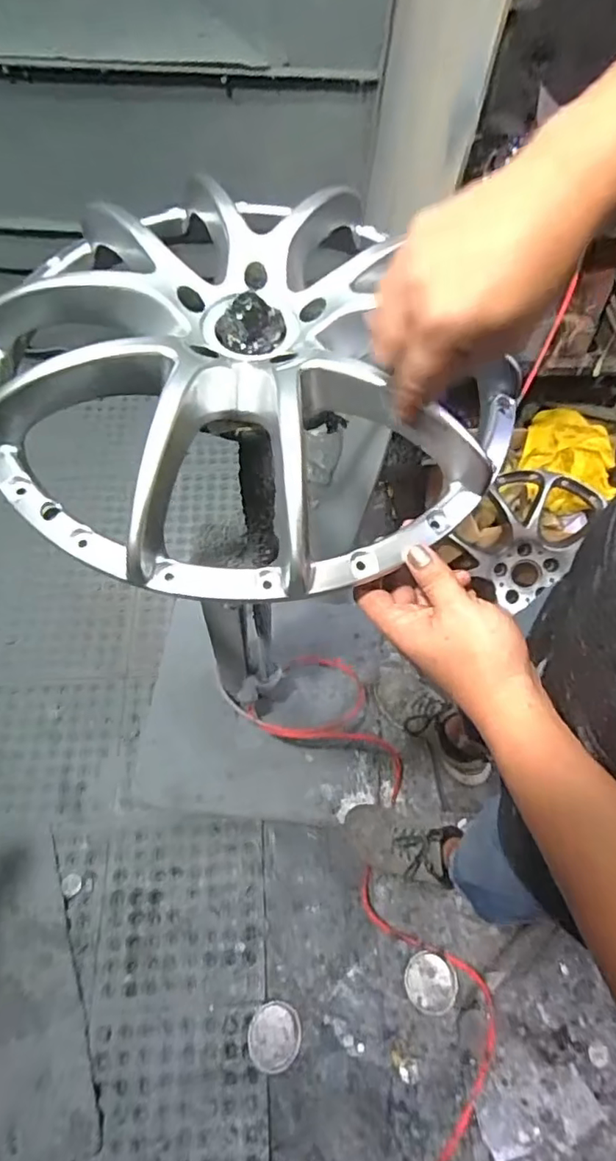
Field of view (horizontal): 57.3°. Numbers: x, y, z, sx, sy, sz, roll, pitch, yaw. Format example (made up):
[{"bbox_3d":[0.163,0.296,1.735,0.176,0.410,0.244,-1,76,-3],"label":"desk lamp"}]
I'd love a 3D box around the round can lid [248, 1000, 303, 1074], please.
[{"bbox_3d":[-0.057,0.799,0.987,0.091,0.010,0.096,-1,60,-4],"label":"round can lid"}]

